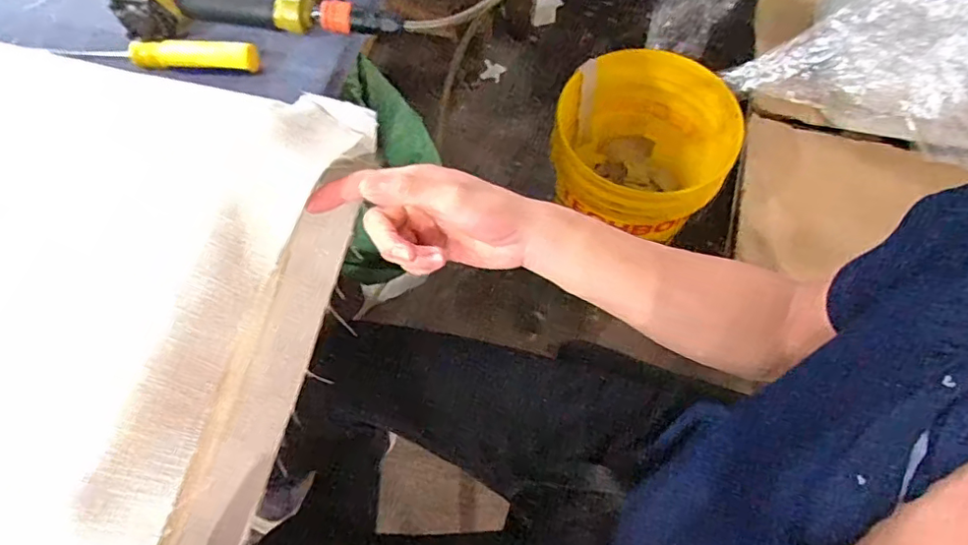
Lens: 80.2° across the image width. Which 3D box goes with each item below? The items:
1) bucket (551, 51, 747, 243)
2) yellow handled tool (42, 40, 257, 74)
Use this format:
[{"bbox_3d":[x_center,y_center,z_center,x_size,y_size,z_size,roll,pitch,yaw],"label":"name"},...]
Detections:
[{"bbox_3d":[0.297,-0.210,1.143,0.323,0.301,0.301,0,65,0],"label":"bucket"},{"bbox_3d":[-0.294,-0.195,0.520,0.179,0.024,0.018,2,65,1],"label":"yellow handled tool"}]

